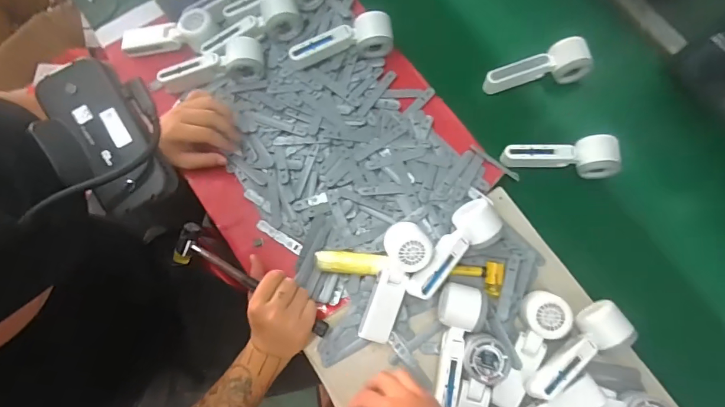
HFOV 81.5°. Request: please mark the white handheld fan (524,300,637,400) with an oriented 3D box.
[{"bbox_3d":[0.276,0.191,0.559,0.160,0.054,0.061,-28,75,-6],"label":"white handheld fan"}]

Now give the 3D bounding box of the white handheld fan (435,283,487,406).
[{"bbox_3d":[0.123,0.189,0.561,0.058,0.052,0.165,12,75,5],"label":"white handheld fan"}]

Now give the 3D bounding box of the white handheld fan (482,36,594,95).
[{"bbox_3d":[0.277,-0.215,0.678,0.165,0.064,0.052,-10,74,-1],"label":"white handheld fan"}]

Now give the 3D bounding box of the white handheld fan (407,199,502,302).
[{"bbox_3d":[0.125,0.066,0.581,0.064,0.047,0.168,40,79,12],"label":"white handheld fan"}]

